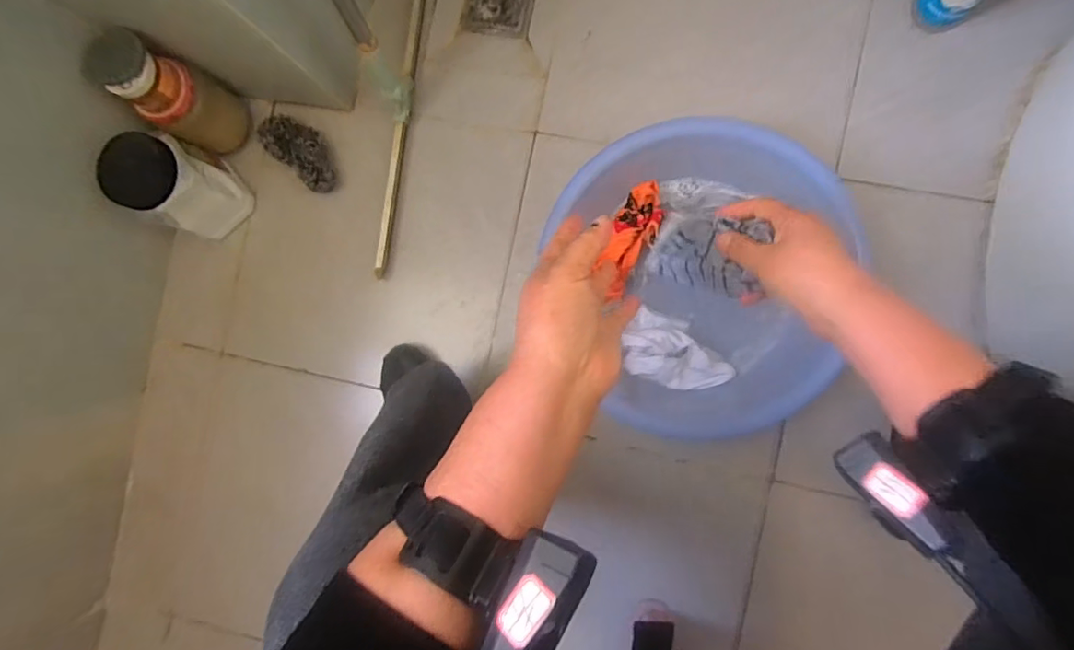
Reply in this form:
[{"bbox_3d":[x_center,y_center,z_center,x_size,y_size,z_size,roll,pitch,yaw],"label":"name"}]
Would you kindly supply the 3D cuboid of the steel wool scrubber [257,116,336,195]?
[{"bbox_3d":[-0.337,-0.250,0.793,0.124,0.050,0.067,41,93,7],"label":"steel wool scrubber"}]

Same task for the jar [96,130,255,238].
[{"bbox_3d":[-0.482,-0.183,0.753,0.100,0.177,0.087,-41,84,4],"label":"jar"}]

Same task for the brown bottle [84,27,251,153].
[{"bbox_3d":[-0.485,-0.307,0.736,0.099,0.203,0.091,0,88,7],"label":"brown bottle"}]

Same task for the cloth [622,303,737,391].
[{"bbox_3d":[0.183,0.038,0.720,0.147,0.049,0.085,19,91,7],"label":"cloth"}]

